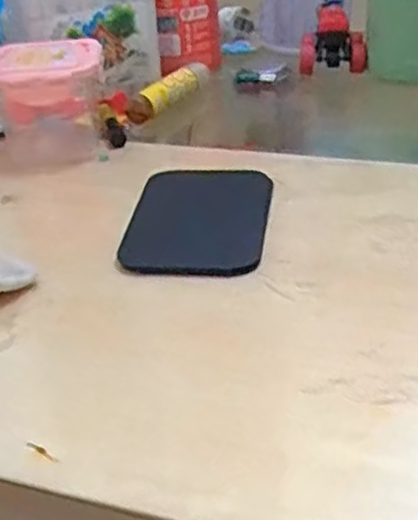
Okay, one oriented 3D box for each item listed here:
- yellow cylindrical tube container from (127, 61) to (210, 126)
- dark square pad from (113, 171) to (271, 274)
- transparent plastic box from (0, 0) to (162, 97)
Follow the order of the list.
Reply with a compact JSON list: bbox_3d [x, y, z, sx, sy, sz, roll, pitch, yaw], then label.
[{"bbox_3d":[-0.045,-0.194,0.815,0.030,0.033,0.128,16,37,27],"label":"yellow cylindrical tube container"},{"bbox_3d":[-0.007,-0.036,0.601,0.113,0.013,0.156,2,33,10],"label":"dark square pad"},{"bbox_3d":[-0.148,-0.281,0.814,0.165,0.155,0.105,-12,34,-12],"label":"transparent plastic box"}]

